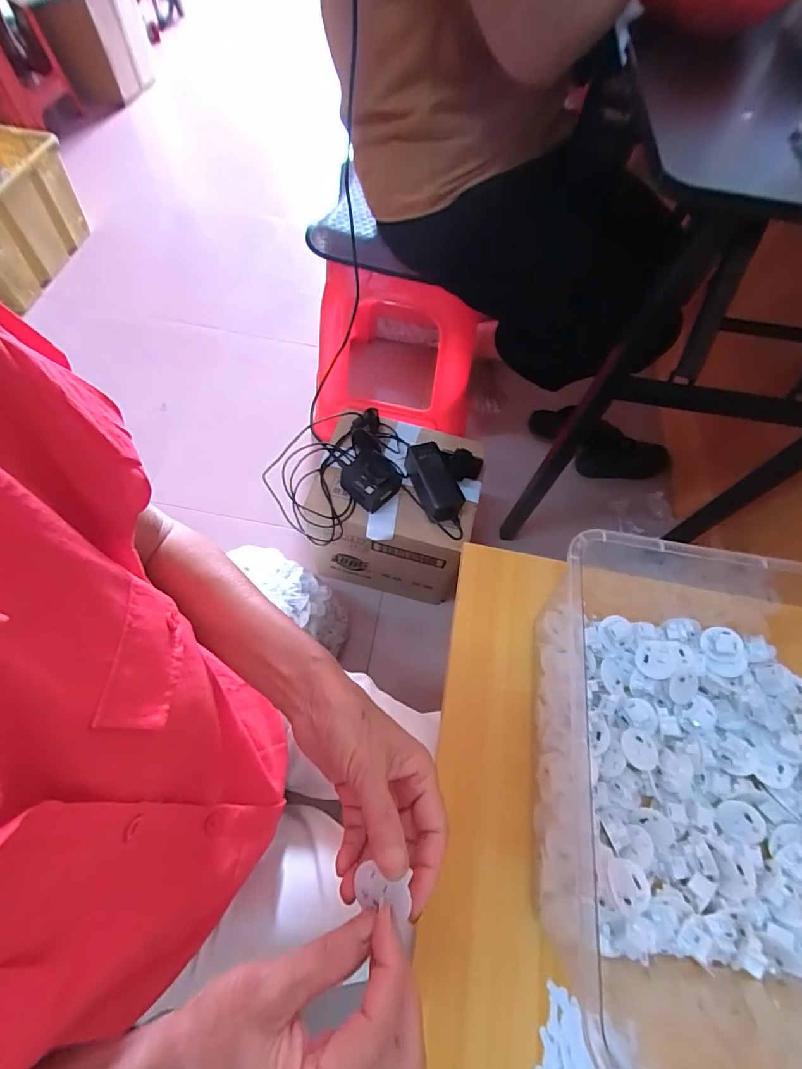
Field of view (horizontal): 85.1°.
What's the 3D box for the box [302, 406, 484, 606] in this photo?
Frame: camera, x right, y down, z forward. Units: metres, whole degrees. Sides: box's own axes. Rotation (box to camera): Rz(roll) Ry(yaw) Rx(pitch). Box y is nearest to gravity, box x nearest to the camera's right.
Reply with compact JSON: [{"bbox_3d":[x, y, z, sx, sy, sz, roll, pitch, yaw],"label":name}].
[{"bbox_3d":[-0.019,-0.044,0.881,0.293,0.306,0.242,10,63,1],"label":"box"}]

